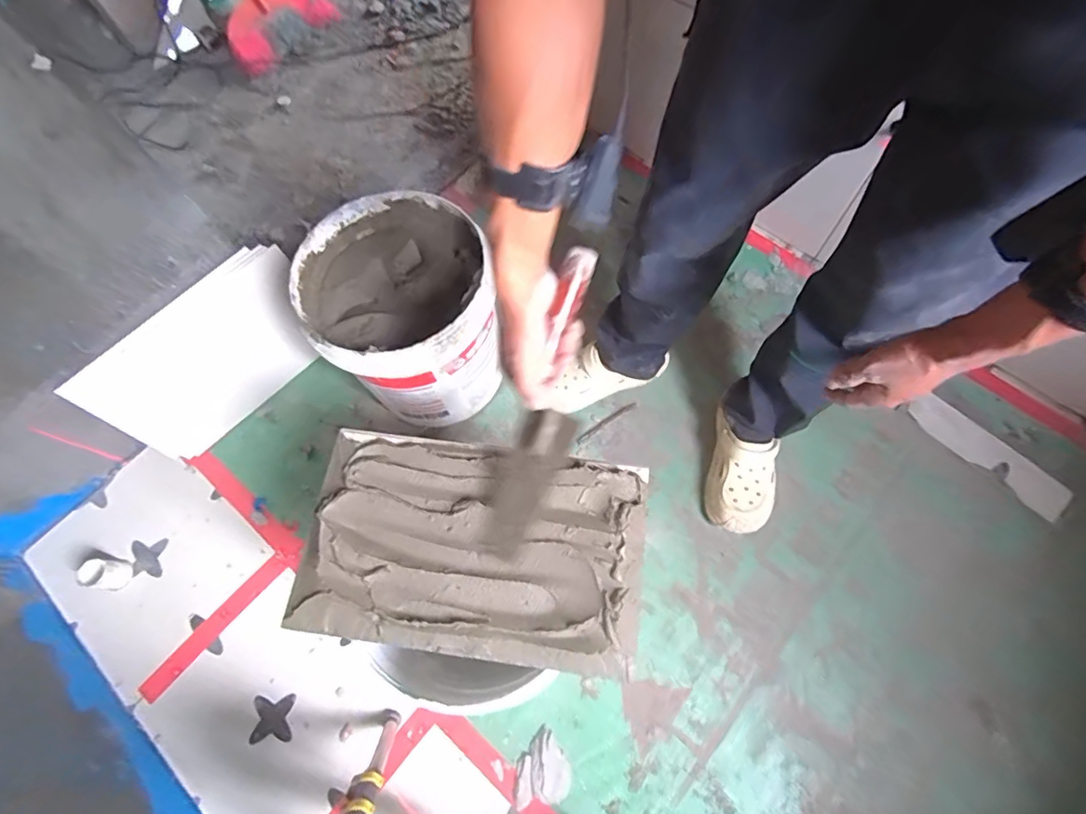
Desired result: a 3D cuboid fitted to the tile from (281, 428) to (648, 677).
[{"bbox_3d":[-0.085,0.158,0.615,0.384,0.034,0.232,8,69,4],"label":"tile"}]

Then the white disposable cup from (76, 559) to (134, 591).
[{"bbox_3d":[-0.793,0.303,0.958,0.053,0.057,0.054,0,69,1],"label":"white disposable cup"}]

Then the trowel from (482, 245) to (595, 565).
[{"bbox_3d":[0.002,0.010,0.562,0.064,0.061,0.347,18,109,7],"label":"trowel"}]

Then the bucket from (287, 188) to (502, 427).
[{"bbox_3d":[-0.242,-0.163,0.958,0.290,0.311,0.308,-1,69,2],"label":"bucket"}]

